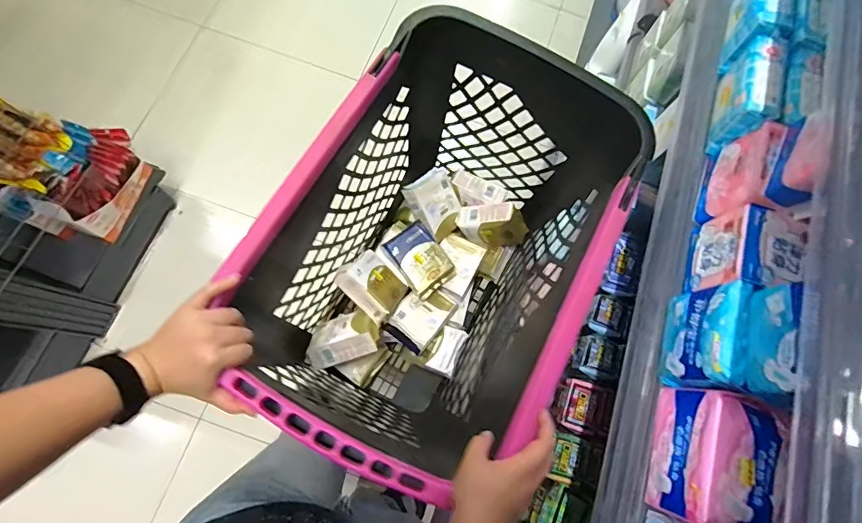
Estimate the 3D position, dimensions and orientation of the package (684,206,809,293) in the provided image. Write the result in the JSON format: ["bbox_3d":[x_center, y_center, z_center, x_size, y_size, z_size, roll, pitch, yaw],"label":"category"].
[{"bbox_3d":[0.334,-0.006,0.461,0.058,0.095,0.086,19,74,6],"label":"package"}]

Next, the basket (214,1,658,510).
[{"bbox_3d":[0.018,0.006,0.697,0.380,0.458,0.553,29,75,9],"label":"basket"}]

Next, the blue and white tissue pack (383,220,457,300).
[{"bbox_3d":[-0.019,-0.003,0.812,0.089,0.031,0.128,-38,92,-12],"label":"blue and white tissue pack"}]

